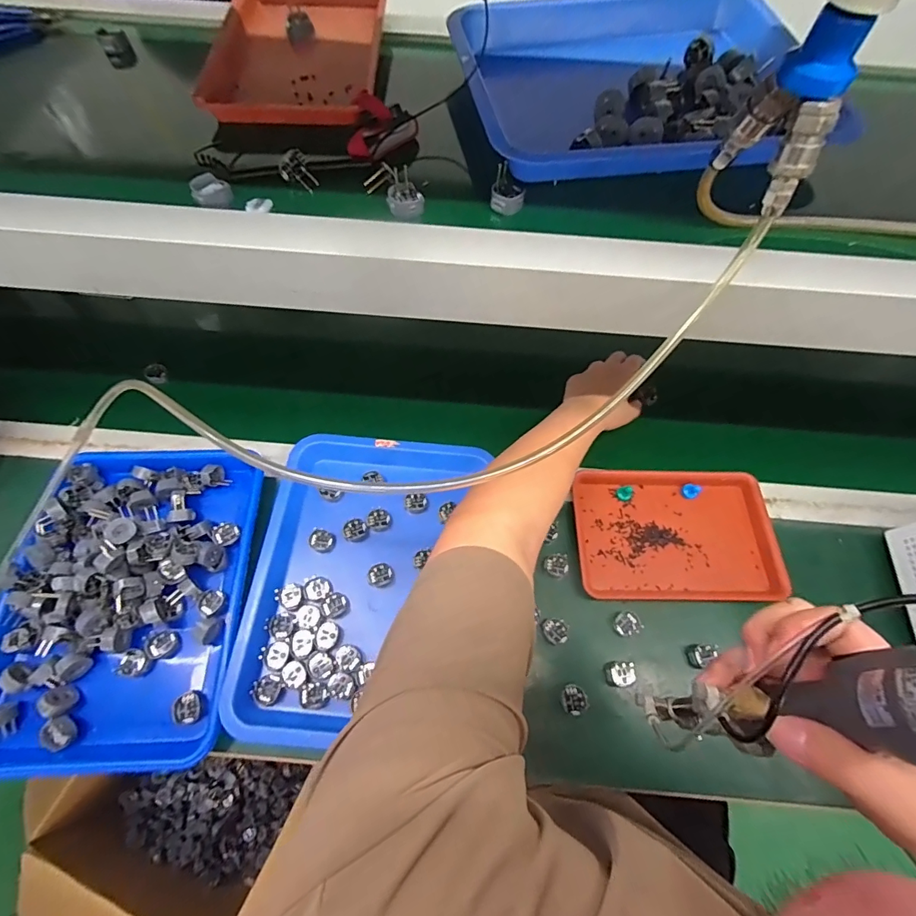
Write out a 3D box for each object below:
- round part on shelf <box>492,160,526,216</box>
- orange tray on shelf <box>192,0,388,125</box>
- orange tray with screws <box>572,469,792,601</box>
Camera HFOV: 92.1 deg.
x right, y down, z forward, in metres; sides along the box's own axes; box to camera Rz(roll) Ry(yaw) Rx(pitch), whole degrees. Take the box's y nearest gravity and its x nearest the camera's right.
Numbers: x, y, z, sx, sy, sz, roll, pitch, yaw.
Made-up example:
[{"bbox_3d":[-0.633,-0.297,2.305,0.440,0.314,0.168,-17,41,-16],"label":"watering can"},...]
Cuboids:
[{"bbox_3d":[0.040,-0.211,0.349,0.026,0.029,0.029,11,63,3],"label":"round part on shelf"},{"bbox_3d":[-0.156,-0.418,0.441,0.153,0.027,0.234,-1,63,-3],"label":"orange tray on shelf"},{"bbox_3d":[0.261,0.090,0.535,0.228,0.023,0.154,1,63,-2],"label":"orange tray with screws"}]

